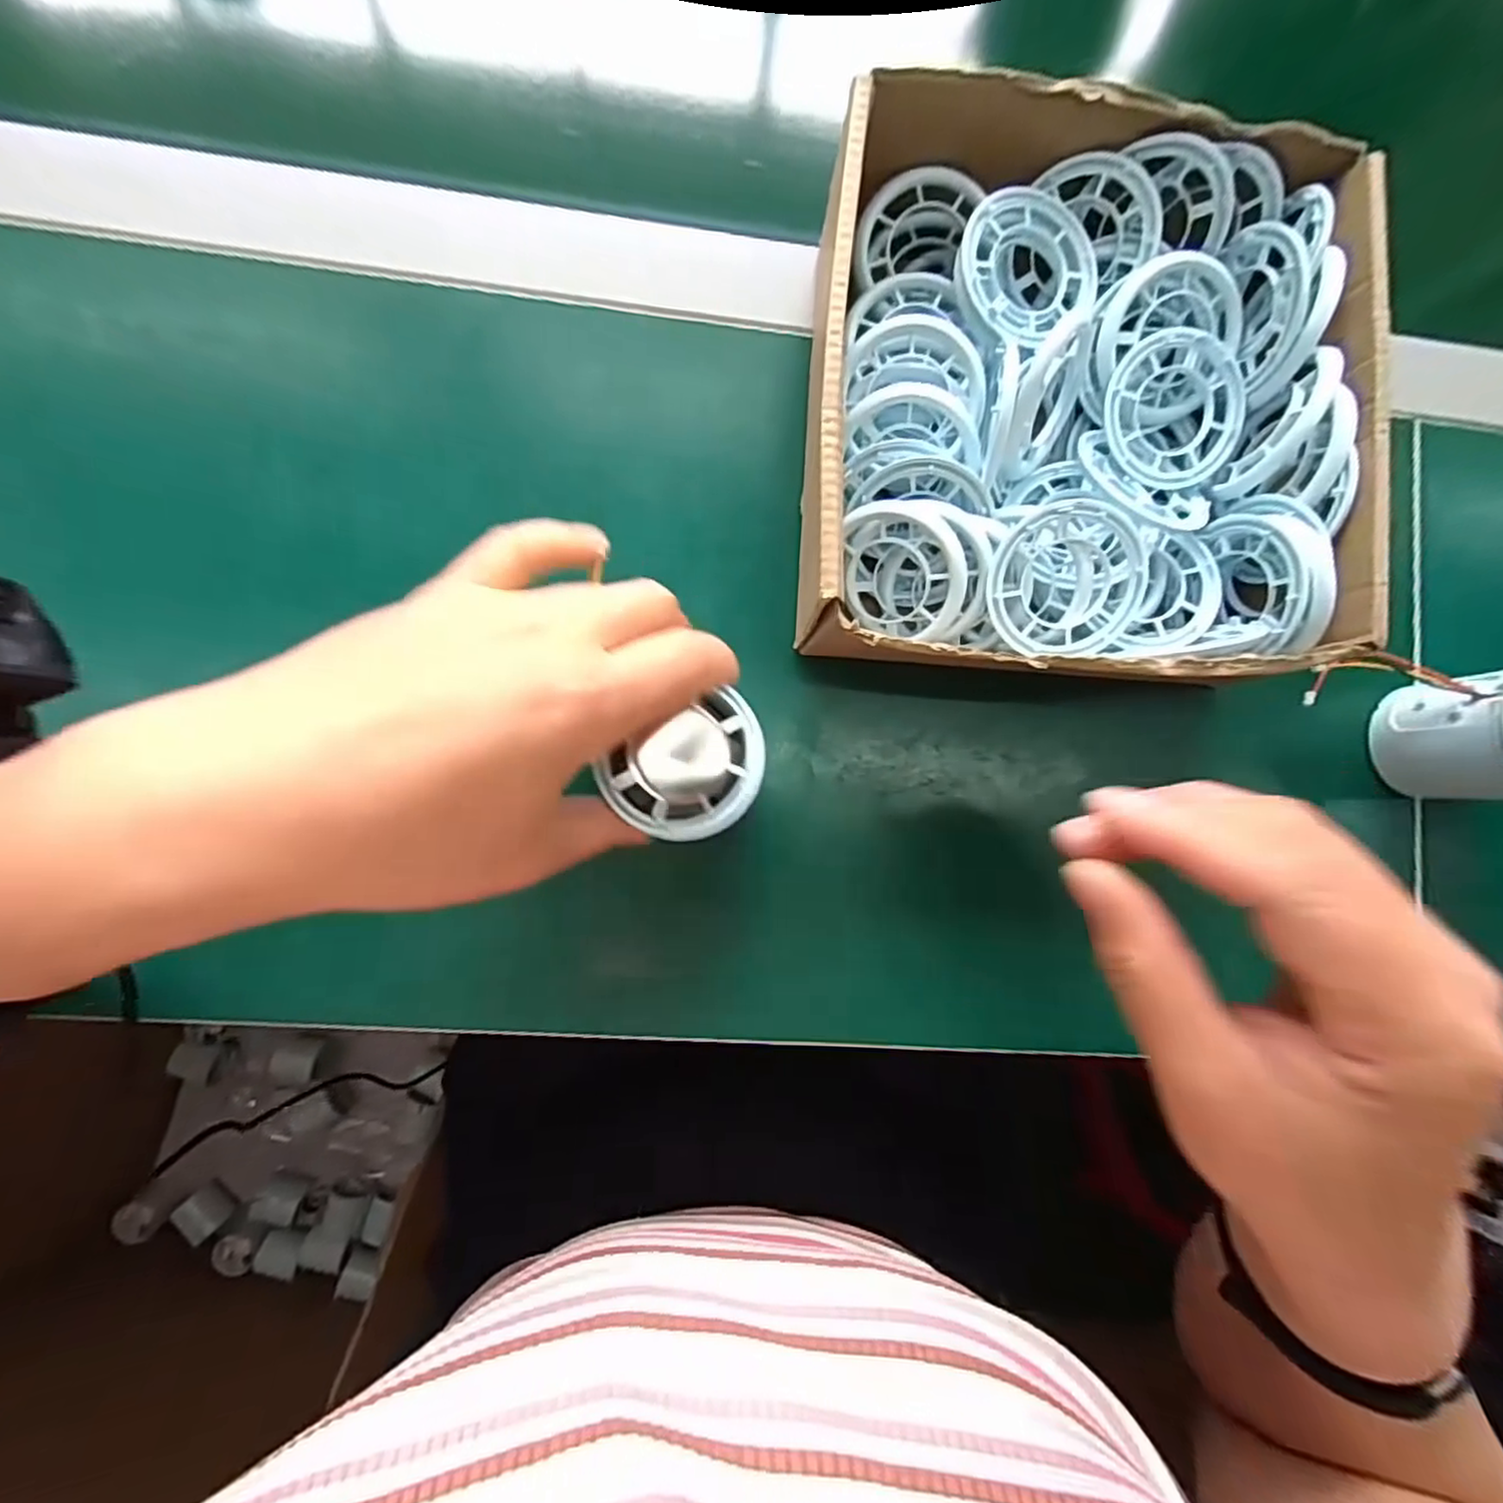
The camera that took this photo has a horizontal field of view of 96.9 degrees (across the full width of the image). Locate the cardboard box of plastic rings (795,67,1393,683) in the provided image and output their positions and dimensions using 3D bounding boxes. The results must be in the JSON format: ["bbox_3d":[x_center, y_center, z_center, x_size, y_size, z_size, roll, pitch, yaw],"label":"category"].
[{"bbox_3d":[0.117,-0.127,0.250,0.195,0.065,0.205,4,85,-5],"label":"cardboard box of plastic rings"}]

